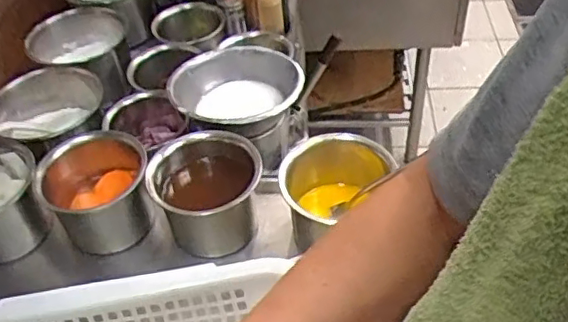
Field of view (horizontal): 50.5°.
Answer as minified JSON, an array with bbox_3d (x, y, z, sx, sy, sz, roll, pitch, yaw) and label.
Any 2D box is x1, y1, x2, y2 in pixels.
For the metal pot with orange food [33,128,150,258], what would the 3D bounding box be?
[{"bbox_3d":[-0.197,0.034,0.644,0.101,0.096,0.101,-4,45,4],"label":"metal pot with orange food"}]

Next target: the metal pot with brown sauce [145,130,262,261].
[{"bbox_3d":[-0.075,0.031,0.630,0.104,0.111,0.102,-9,45,-2],"label":"metal pot with brown sauce"}]

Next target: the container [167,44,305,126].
[{"bbox_3d":[-0.057,-0.087,0.771,0.154,0.046,0.162,-4,45,4],"label":"container"}]

